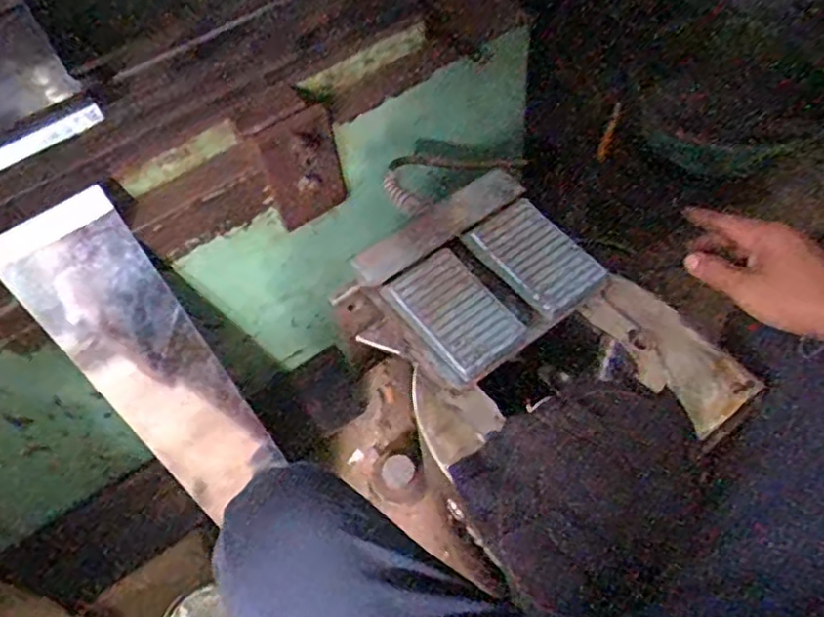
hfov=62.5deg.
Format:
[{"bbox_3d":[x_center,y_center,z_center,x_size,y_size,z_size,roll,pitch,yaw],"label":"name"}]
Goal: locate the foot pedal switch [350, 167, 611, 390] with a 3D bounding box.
[{"bbox_3d":[0.054,-0.031,0.571,0.159,0.046,0.151,-34,57,-18],"label":"foot pedal switch"}]

